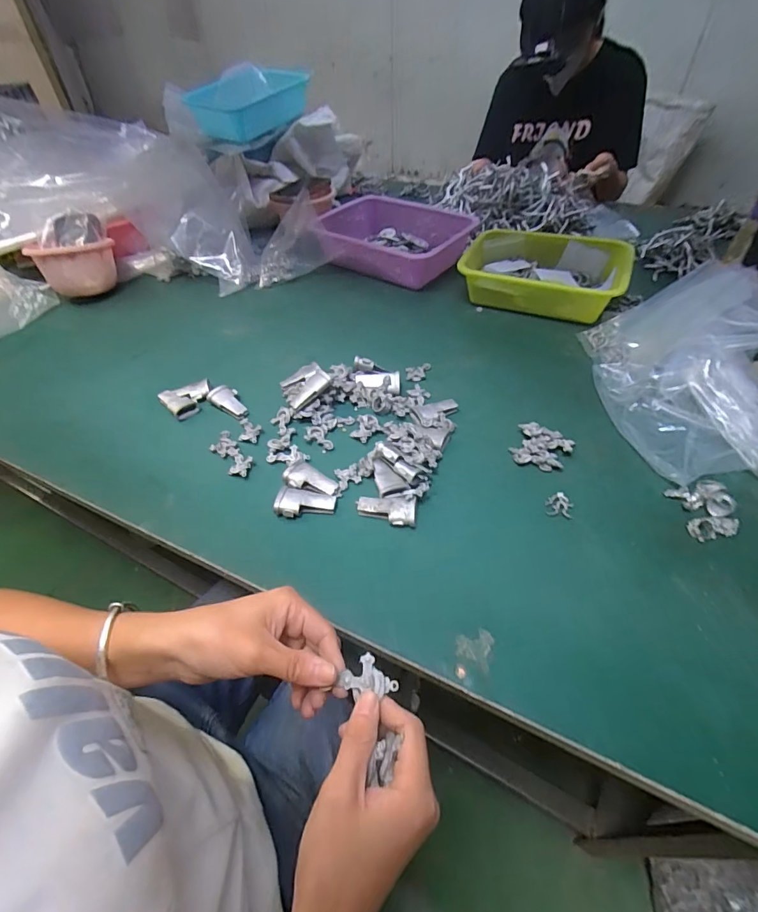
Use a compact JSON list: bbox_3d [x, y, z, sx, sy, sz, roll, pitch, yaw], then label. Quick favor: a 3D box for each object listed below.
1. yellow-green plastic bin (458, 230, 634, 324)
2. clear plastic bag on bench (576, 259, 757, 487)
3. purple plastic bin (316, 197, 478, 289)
[{"bbox_3d":[0.280,-0.317,0.749,0.263,0.078,0.159,15,51,17],"label":"yellow-green plastic bin"},{"bbox_3d":[0.400,-0.125,0.541,0.207,0.114,0.325,5,48,9],"label":"clear plastic bag on bench"},{"bbox_3d":[0.030,-0.453,0.901,0.323,0.077,0.241,22,53,22],"label":"purple plastic bin"}]

